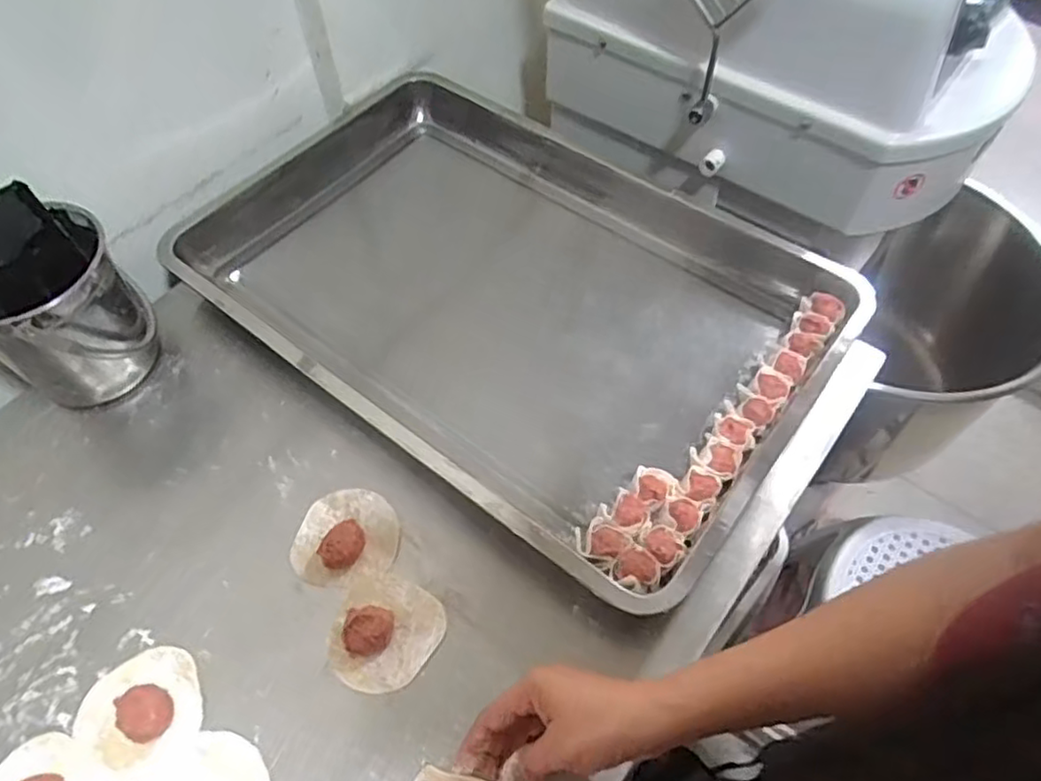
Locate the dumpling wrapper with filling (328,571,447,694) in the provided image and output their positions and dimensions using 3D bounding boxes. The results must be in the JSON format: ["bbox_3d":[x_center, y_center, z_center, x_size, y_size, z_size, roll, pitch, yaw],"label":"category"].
[{"bbox_3d":[-0.101,0.175,0.493,0.076,0.021,0.079,0,55,1],"label":"dumpling wrapper with filling"}]

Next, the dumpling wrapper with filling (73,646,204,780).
[{"bbox_3d":[-0.263,0.219,0.461,0.078,0.022,0.081,0,55,1],"label":"dumpling wrapper with filling"}]

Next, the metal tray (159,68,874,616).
[{"bbox_3d":[-0.023,-0.104,0.659,0.602,0.054,0.387,34,62,21],"label":"metal tray"}]

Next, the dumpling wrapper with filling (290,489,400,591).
[{"bbox_3d":[-0.139,0.113,0.533,0.080,0.023,0.080,6,56,5],"label":"dumpling wrapper with filling"}]

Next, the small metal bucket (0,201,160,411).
[{"bbox_3d":[-0.391,-0.066,0.584,0.127,0.132,0.129,0,55,1],"label":"small metal bucket"}]

